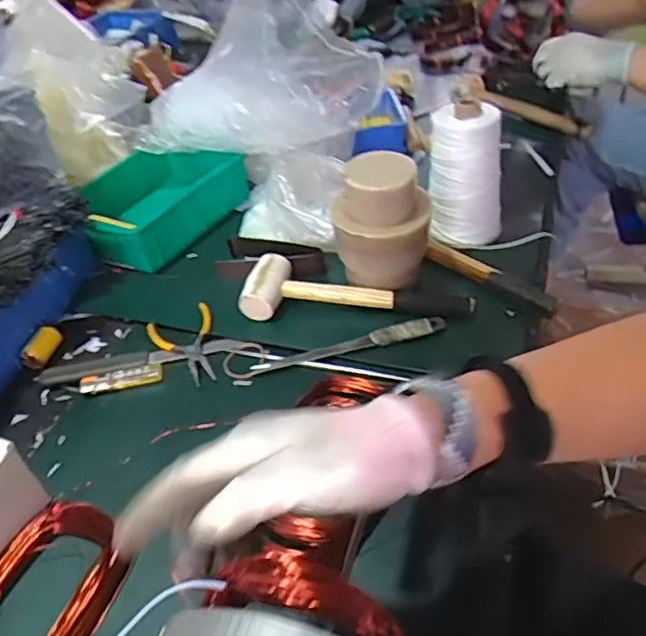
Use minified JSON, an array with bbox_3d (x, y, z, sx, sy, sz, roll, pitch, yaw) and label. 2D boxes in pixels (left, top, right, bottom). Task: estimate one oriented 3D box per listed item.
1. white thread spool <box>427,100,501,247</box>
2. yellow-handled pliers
[{"bbox_3d":[0.174,-0.162,0.751,0.088,0.176,0.069,1,43,10],"label":"white thread spool"},{"bbox_3d":[-0.147,0.028,0.699,0.073,0.006,0.112,-25,45,-18],"label":"yellow-handled pliers"}]

